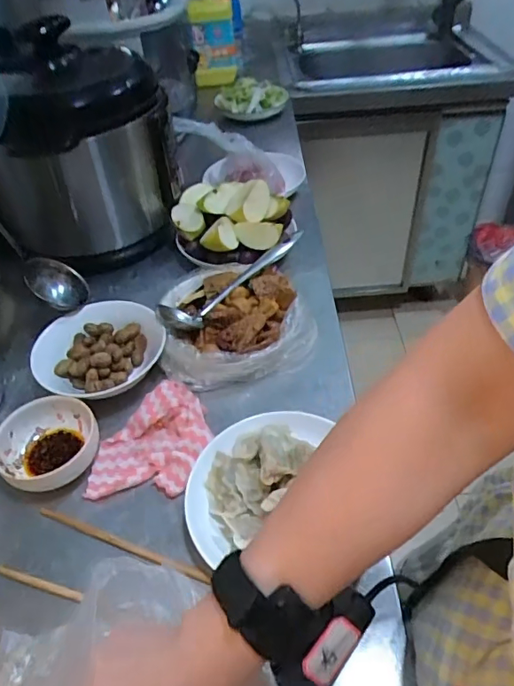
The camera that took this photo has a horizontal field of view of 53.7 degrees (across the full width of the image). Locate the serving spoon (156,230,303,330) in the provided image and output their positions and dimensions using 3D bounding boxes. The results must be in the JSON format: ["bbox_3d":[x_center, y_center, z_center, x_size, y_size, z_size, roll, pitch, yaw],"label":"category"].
[{"bbox_3d":[-0.034,-0.090,0.673,0.058,0.021,0.246,26,52,28],"label":"serving spoon"}]

